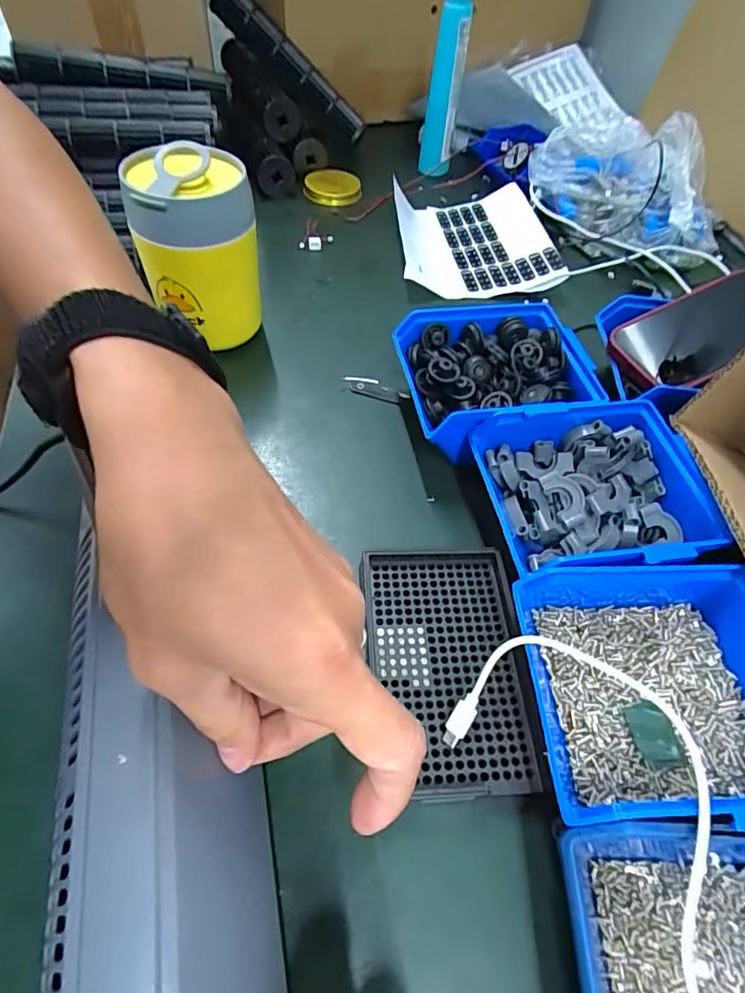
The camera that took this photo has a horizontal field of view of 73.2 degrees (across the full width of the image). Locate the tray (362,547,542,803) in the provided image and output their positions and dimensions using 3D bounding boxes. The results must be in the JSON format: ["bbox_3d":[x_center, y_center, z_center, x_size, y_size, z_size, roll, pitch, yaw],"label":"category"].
[{"bbox_3d":[0.042,0.091,0.283,0.087,0.015,0.133,0,55,-5],"label":"tray"}]

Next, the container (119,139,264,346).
[{"bbox_3d":[-0.129,-0.185,0.397,0.082,0.136,0.076,-1,54,1],"label":"container"}]

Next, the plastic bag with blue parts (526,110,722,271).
[{"bbox_3d":[0.286,-0.355,0.553,0.101,0.100,0.213,-37,65,-27],"label":"plastic bag with blue parts"}]

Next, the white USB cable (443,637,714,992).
[{"bbox_3d":[0.123,0.203,0.205,0.122,0.055,0.301,-11,68,-6],"label":"white USB cable"}]

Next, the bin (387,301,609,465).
[{"bbox_3d":[0.092,-0.091,0.393,0.135,0.057,0.118,-8,56,-11],"label":"bin"}]

